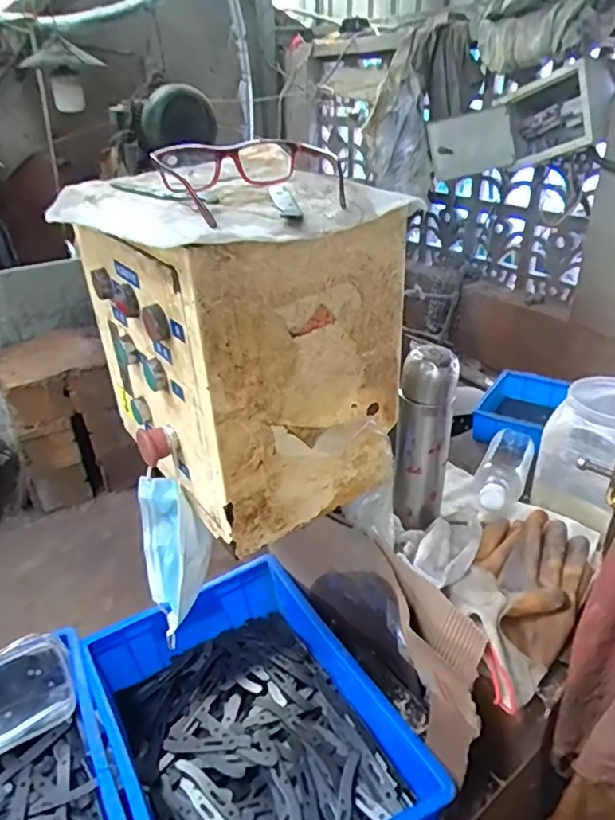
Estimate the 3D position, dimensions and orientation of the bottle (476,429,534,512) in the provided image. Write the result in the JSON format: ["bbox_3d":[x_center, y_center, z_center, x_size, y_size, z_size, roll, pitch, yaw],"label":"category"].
[{"bbox_3d":[0.279,0.081,0.805,0.059,0.051,0.223,11,18,23],"label":"bottle"}]

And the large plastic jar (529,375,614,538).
[{"bbox_3d":[0.390,0.061,0.746,0.128,0.168,0.128,-2,30,1],"label":"large plastic jar"}]

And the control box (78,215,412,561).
[{"bbox_3d":[-0.070,-0.055,0.570,0.215,0.264,0.238,-22,36,-30],"label":"control box"}]

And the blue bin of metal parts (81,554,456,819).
[{"bbox_3d":[-0.072,0.397,0.713,0.295,0.119,0.414,-19,34,-25],"label":"blue bin of metal parts"}]

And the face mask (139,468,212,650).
[{"bbox_3d":[-0.140,0.151,0.606,0.064,0.155,0.093,-17,33,-22],"label":"face mask"}]

